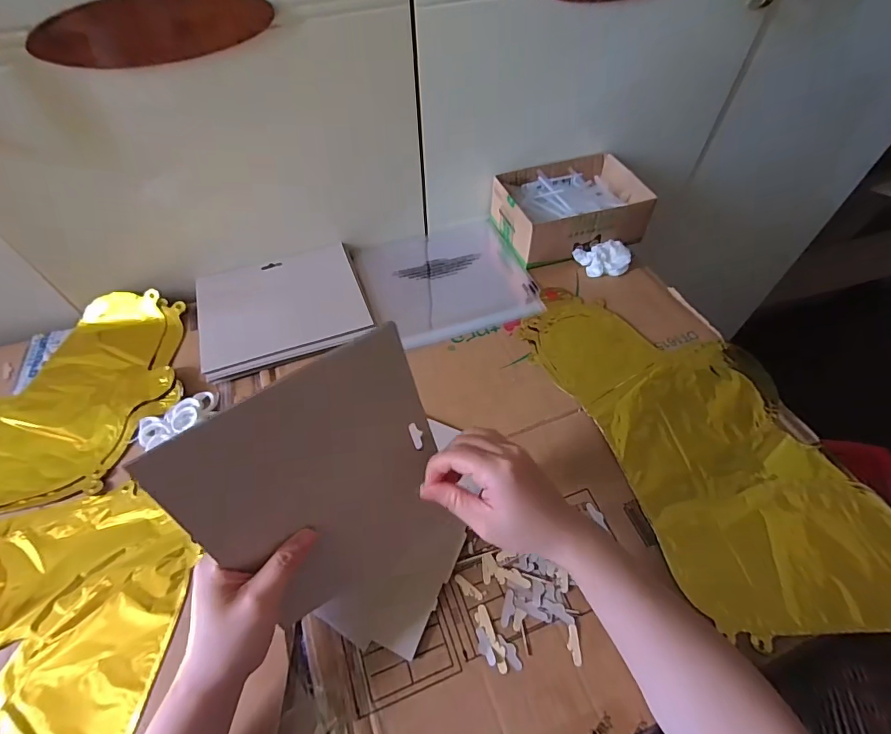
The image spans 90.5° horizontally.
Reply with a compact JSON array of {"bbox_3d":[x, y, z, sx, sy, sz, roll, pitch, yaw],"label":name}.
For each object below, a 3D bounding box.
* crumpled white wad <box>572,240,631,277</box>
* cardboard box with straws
[{"bbox_3d":[0.208,-0.143,0.589,0.070,0.025,0.044,-1,52,0],"label":"crumpled white wad"},{"bbox_3d":[0.172,-0.218,0.616,0.191,0.070,0.138,-17,54,-12],"label":"cardboard box with straws"}]

